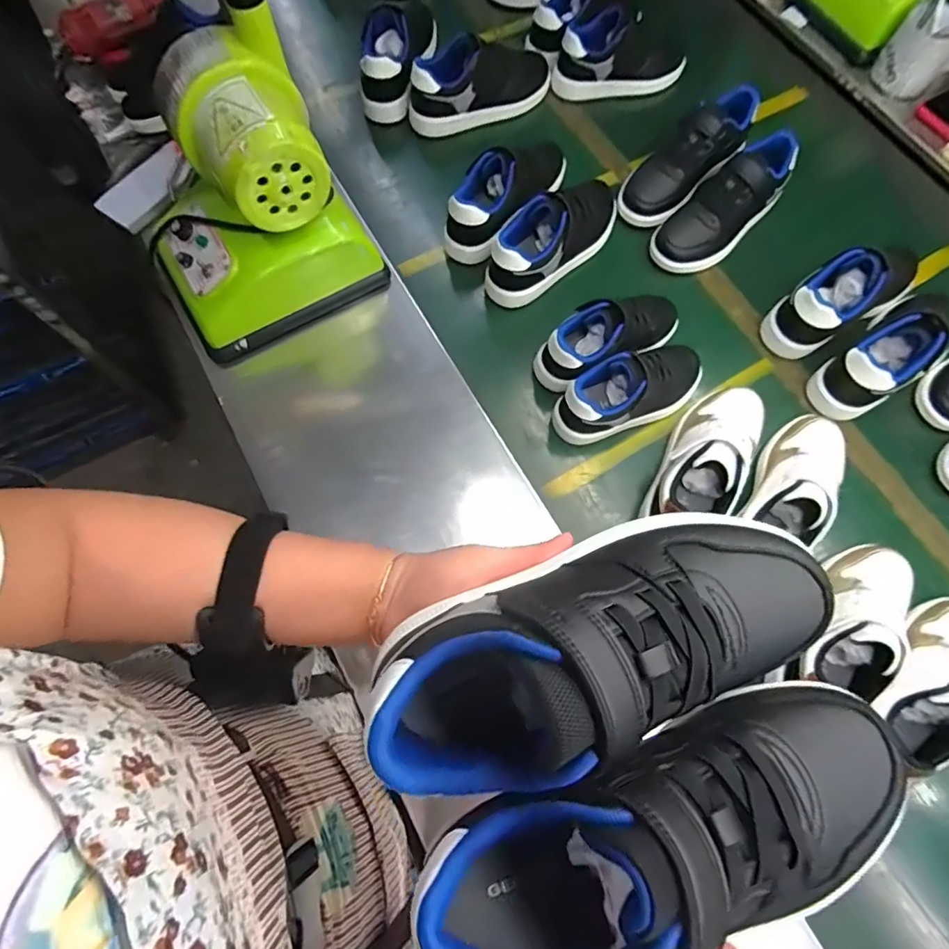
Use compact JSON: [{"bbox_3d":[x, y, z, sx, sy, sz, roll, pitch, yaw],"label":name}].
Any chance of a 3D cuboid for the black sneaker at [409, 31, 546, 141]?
[{"bbox_3d":[0.011,-0.577,0.768,0.222,0.093,0.084,-25,71,-10],"label":"black sneaker"}]

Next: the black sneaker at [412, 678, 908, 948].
[{"bbox_3d":[0.082,0.147,0.213,0.204,0.076,0.072,-18,70,-9],"label":"black sneaker"}]

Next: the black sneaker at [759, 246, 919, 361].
[{"bbox_3d":[0.478,-0.240,0.659,0.234,0.104,0.086,-28,72,-11],"label":"black sneaker"}]

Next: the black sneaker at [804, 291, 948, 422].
[{"bbox_3d":[0.494,-0.153,0.628,0.187,0.102,0.079,-38,74,-14],"label":"black sneaker"}]

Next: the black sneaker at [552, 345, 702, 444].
[{"bbox_3d":[0.186,-0.103,0.617,0.181,0.081,0.075,-25,71,-10],"label":"black sneaker"}]

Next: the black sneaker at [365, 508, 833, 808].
[{"bbox_3d":[0.058,0.073,0.236,0.210,0.073,0.079,-23,71,-3],"label":"black sneaker"}]

